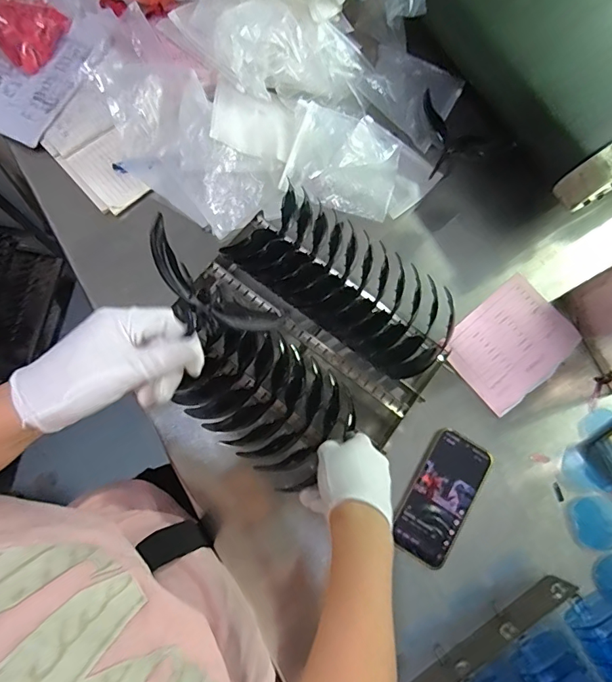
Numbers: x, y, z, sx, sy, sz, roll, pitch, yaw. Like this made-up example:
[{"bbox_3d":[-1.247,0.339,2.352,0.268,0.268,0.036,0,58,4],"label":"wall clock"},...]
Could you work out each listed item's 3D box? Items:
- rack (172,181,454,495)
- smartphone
[{"bbox_3d":[-0.003,-0.004,0.557,0.296,0.067,0.305,42,79,8],"label":"rack"},{"bbox_3d":[0.167,0.192,0.560,0.076,0.007,0.158,32,77,6],"label":"smartphone"}]

